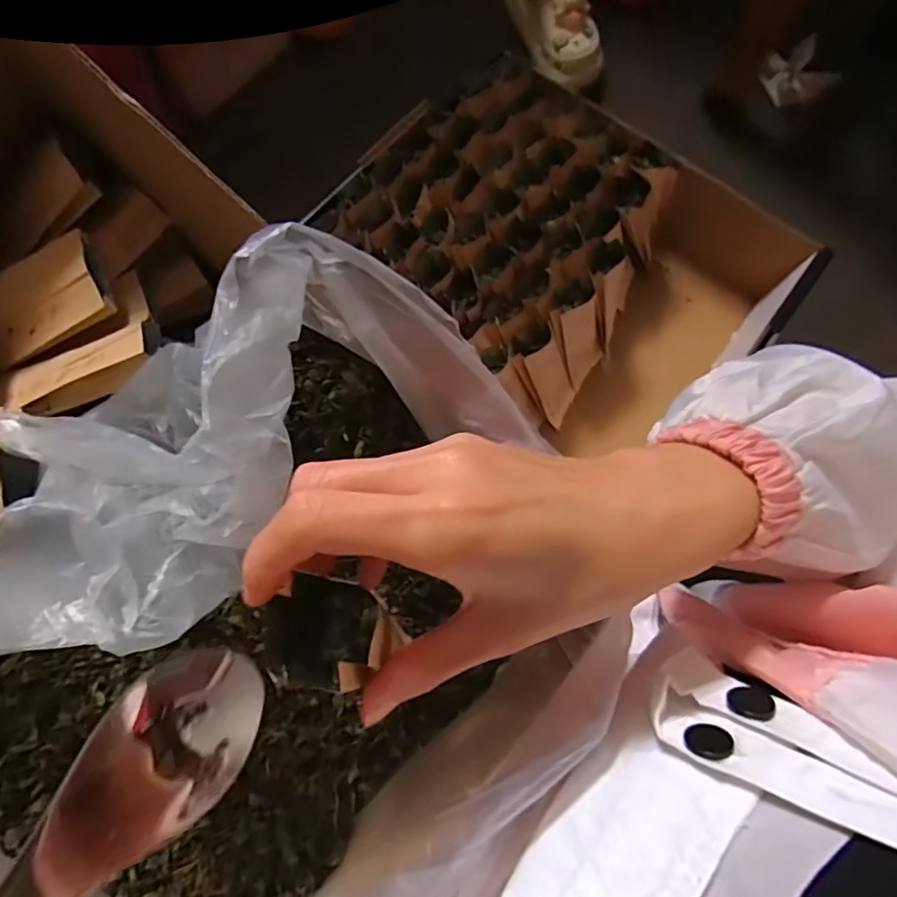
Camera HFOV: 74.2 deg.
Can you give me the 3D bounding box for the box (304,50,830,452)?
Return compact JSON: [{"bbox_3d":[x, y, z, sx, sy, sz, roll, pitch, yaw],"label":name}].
[{"bbox_3d":[0.110,-0.185,0.572,0.371,0.126,0.278,37,76,9],"label":"box"}]

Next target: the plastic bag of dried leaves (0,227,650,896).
[{"bbox_3d":[-0.085,0.087,0.236,0.286,0.163,0.248,-22,75,-8],"label":"plastic bag of dried leaves"}]

